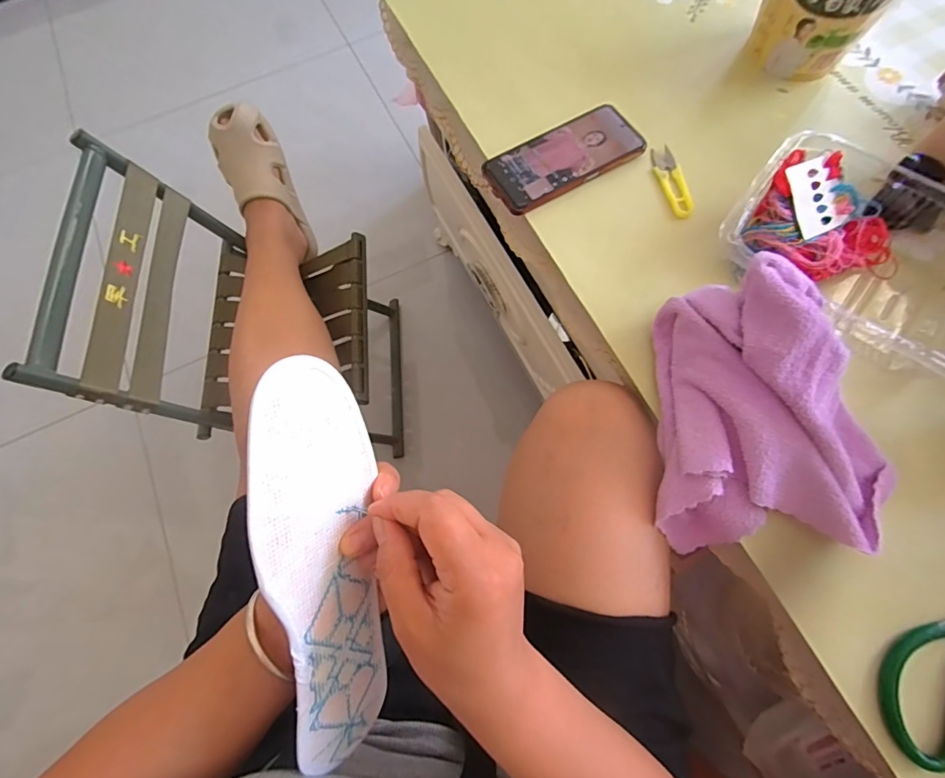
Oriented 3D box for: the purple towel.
[{"bbox_3d":[0.219,0.017,0.367,0.162,0.071,0.216,-15,84,23],"label":"purple towel"}]

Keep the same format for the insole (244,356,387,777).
[{"bbox_3d":[-0.083,0.107,0.251,0.007,0.080,0.244,6,102,28],"label":"insole"}]

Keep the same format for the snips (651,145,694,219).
[{"bbox_3d":[0.208,-0.218,0.474,0.027,0.010,0.092,-5,70,1],"label":"snips"}]

